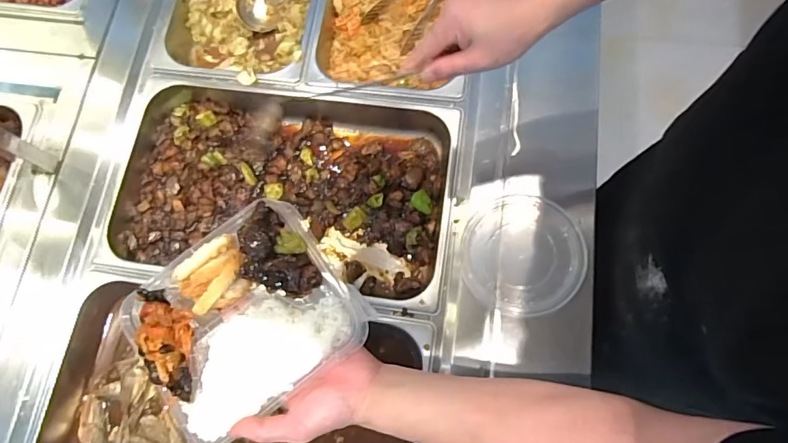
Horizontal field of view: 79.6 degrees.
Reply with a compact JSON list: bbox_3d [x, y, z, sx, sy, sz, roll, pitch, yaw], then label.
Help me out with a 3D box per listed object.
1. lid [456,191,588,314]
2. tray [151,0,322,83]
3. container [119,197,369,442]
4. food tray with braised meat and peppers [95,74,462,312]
[{"bbox_3d":[0.176,0.044,0.648,0.162,0.021,0.160,0,74,0],"label":"lid"},{"bbox_3d":[-0.241,-0.356,0.784,0.261,0.076,0.296,9,76,7],"label":"tray"},{"bbox_3d":[-0.148,0.091,0.453,0.200,0.056,0.165,-35,77,-9],"label":"container"},{"bbox_3d":[-0.174,-0.047,0.711,0.514,0.080,0.294,7,75,7],"label":"food tray with braised meat and peppers"}]

